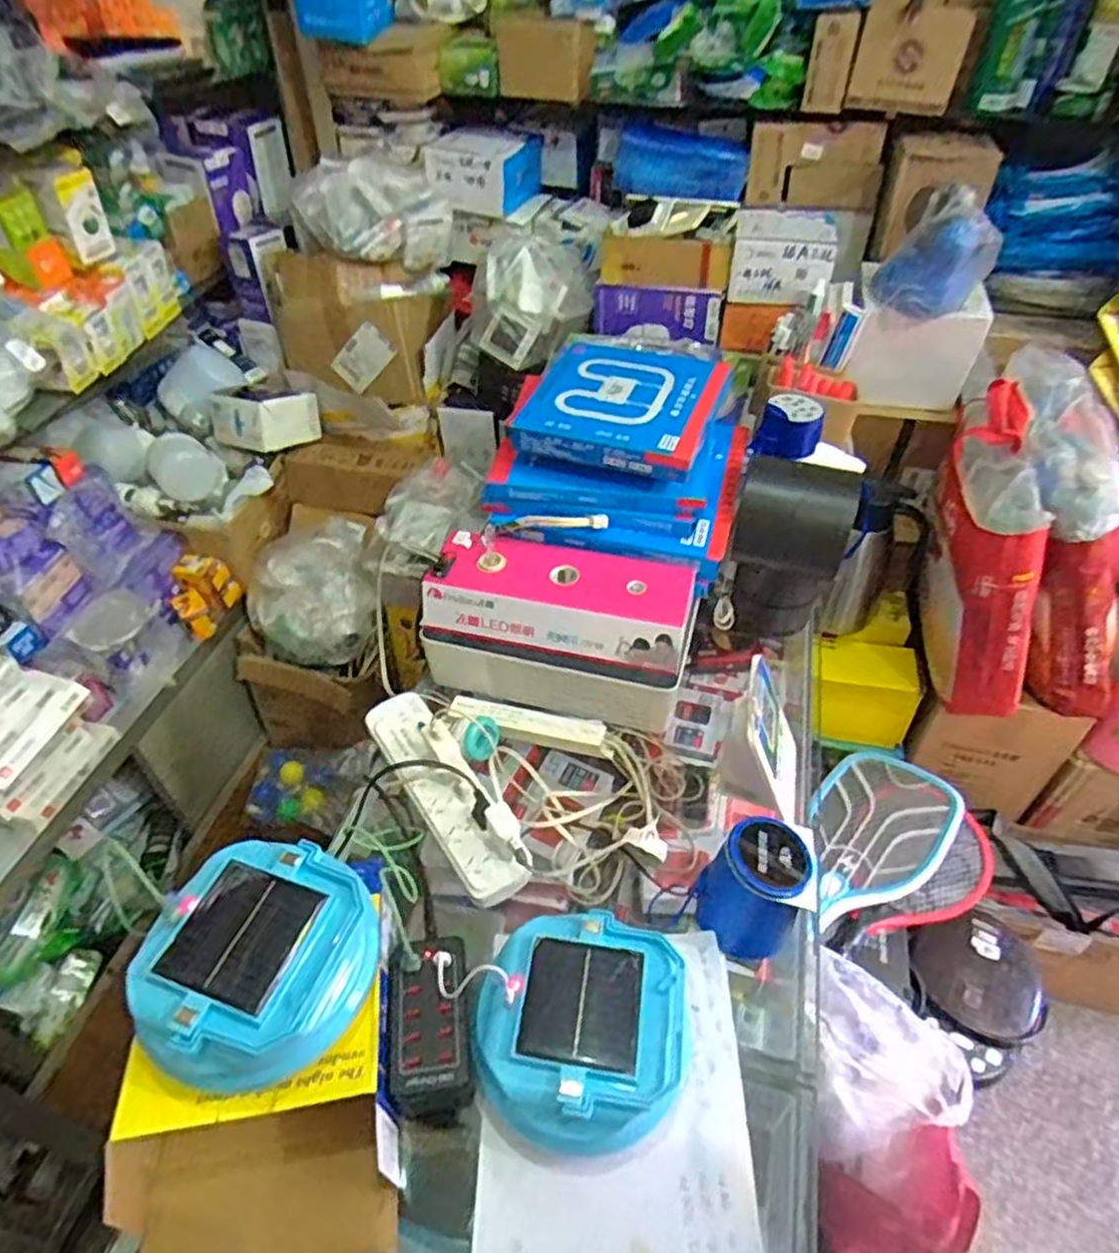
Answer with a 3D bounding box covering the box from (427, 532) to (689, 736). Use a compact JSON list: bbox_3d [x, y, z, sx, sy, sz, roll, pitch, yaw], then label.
[{"bbox_3d":[-0.001,0.000,0.862,0.300,0.147,0.134,12,45,12],"label":"box"}]

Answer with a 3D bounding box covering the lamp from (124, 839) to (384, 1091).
[{"bbox_3d":[-0.228,0.261,0.563,0.150,0.093,0.163,0,44,0],"label":"lamp"}]

